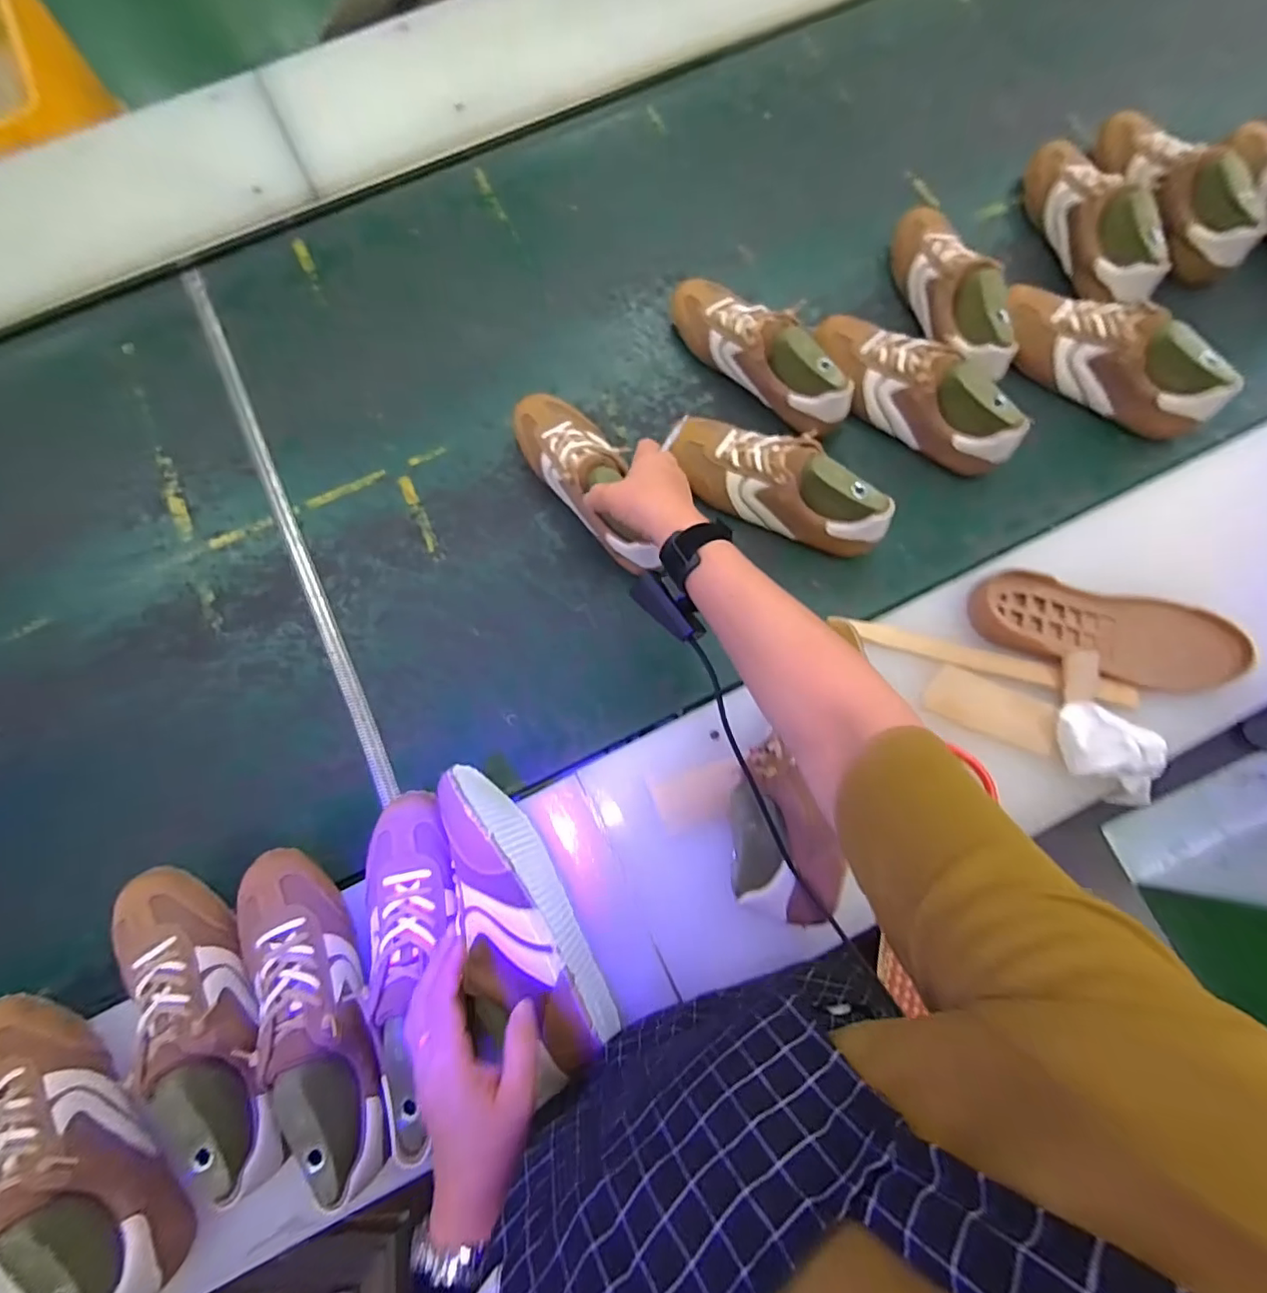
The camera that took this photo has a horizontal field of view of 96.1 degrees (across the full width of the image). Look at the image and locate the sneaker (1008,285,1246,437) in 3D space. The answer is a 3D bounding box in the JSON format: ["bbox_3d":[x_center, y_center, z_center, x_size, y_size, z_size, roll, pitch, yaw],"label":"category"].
[{"bbox_3d":[0.558,-0.346,0.673,0.076,0.101,0.260,-41,79,-9],"label":"sneaker"}]

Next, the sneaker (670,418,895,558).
[{"bbox_3d":[0.159,-0.188,0.647,0.260,0.094,0.082,27,77,7],"label":"sneaker"}]

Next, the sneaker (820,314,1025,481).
[{"bbox_3d":[0.327,-0.310,0.674,0.079,0.096,0.274,-41,79,-9],"label":"sneaker"}]

